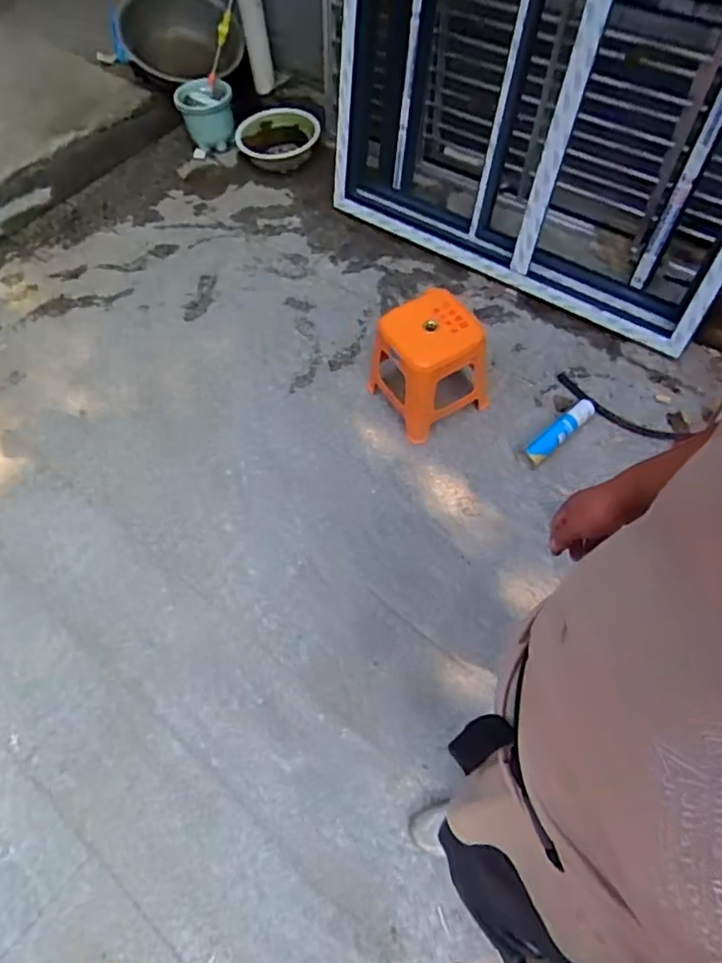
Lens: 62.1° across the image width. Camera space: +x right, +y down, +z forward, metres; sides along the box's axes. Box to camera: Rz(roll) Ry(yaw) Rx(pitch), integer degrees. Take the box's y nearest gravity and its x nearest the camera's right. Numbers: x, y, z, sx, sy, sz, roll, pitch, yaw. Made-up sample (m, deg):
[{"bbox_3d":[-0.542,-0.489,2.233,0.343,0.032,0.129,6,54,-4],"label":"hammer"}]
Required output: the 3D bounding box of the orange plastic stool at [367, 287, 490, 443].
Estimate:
[{"bbox_3d":[0.215,-0.363,1.847,0.304,0.329,0.280,-27,62,-12],"label":"orange plastic stool"}]

